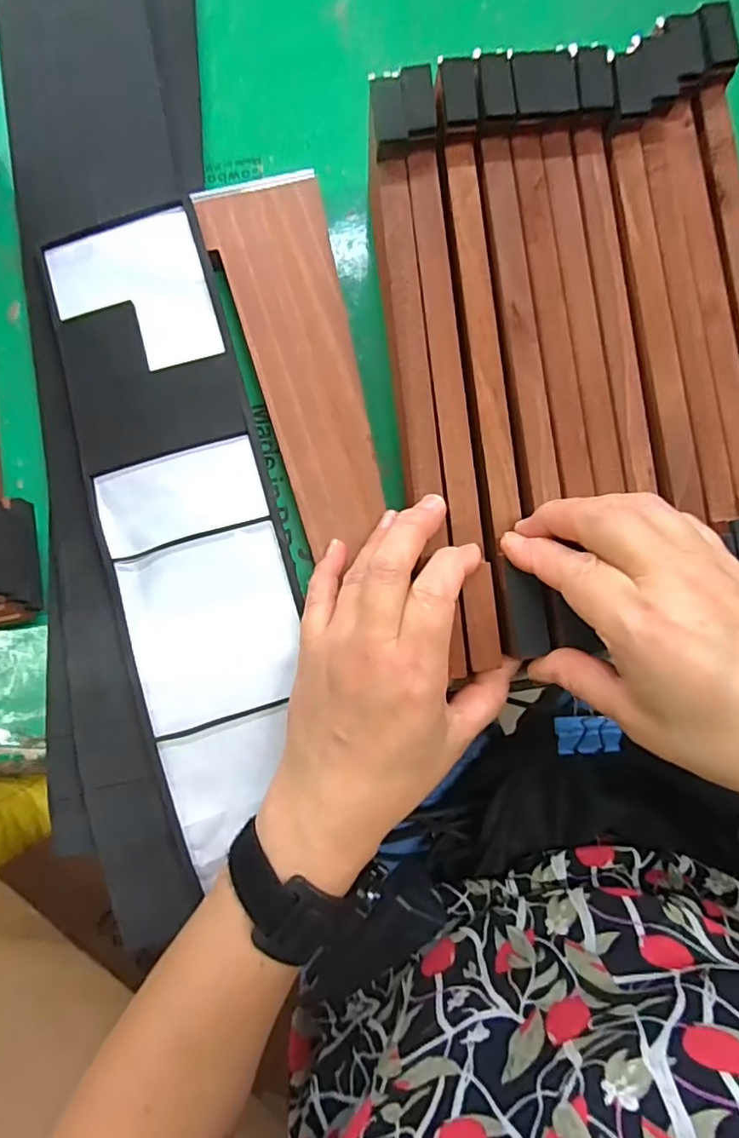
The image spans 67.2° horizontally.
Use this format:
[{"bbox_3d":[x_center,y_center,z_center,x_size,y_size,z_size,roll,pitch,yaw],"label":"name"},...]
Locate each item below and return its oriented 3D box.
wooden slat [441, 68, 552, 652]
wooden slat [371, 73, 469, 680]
[{"bbox_3d":[0.061,-0.104,0.279,0.018,0.017,0.289,-7,88,-3],"label":"wooden slat"},{"bbox_3d":[0.023,-0.095,0.282,0.020,0.025,0.291,-7,88,-3],"label":"wooden slat"}]

